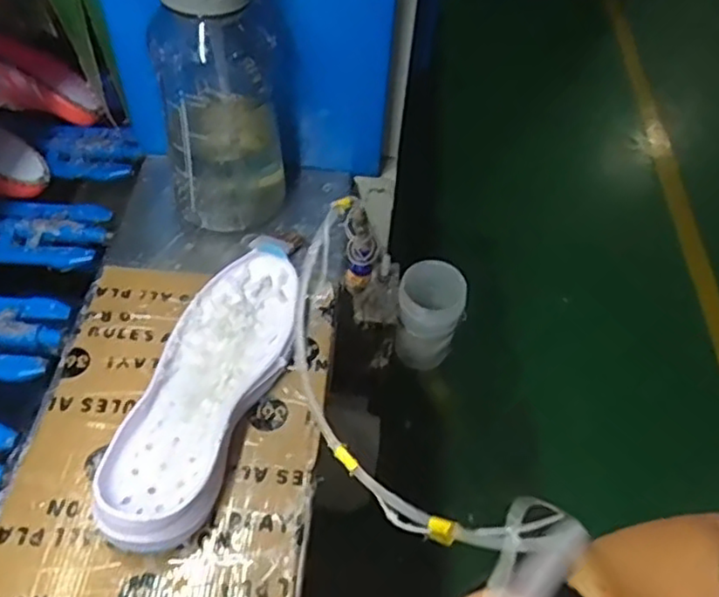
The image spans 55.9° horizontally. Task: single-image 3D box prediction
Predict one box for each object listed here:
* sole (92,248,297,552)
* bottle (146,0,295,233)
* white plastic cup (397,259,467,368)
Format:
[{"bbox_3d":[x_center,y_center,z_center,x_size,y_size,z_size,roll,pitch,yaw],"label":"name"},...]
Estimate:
[{"bbox_3d":[-0.125,0.075,0.567,0.103,0.049,0.276,13,53,6],"label":"sole"},{"bbox_3d":[-0.125,-0.209,0.632,0.120,0.304,0.115,-3,53,-6],"label":"bottle"},{"bbox_3d":[0.080,0.022,0.804,0.072,0.134,0.071,2,53,-3],"label":"white plastic cup"}]

